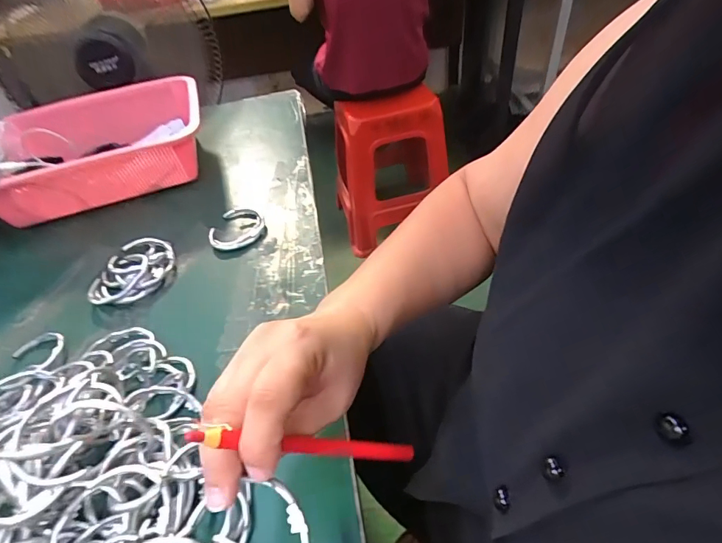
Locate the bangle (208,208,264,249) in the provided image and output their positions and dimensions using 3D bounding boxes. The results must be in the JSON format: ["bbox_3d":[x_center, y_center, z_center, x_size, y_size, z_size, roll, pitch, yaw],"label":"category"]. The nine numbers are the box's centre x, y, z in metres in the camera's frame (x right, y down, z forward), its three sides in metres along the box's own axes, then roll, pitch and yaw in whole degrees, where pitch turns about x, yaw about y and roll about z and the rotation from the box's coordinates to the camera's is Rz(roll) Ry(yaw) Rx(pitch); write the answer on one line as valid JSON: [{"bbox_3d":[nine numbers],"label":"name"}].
[{"bbox_3d":[-0.148,-0.052,0.505,0.064,0.012,0.072,-19,46,-12],"label":"bangle"}]

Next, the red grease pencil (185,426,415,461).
[{"bbox_3d":[-0.020,0.098,0.239,0.009,0.163,0.008,-47,45,17],"label":"red grease pencil"}]

